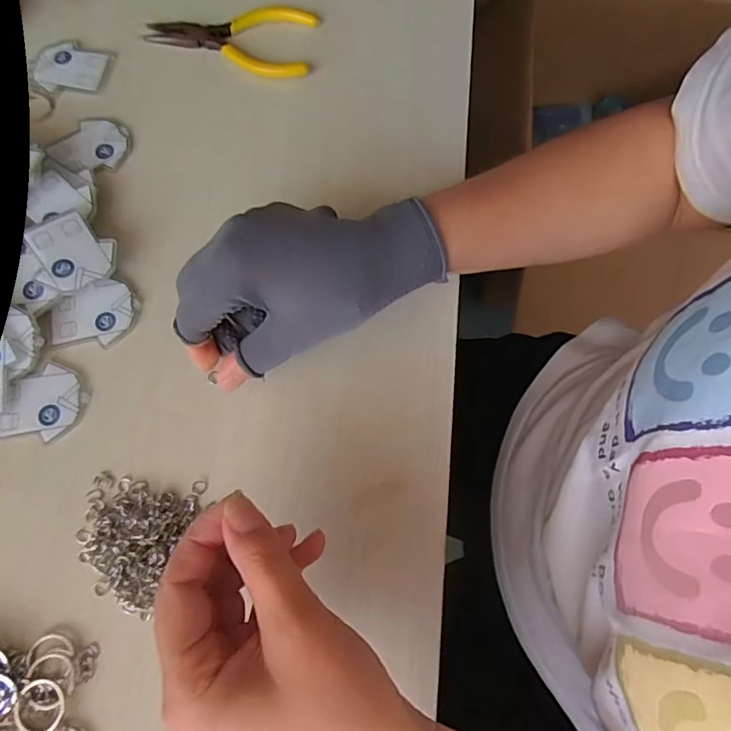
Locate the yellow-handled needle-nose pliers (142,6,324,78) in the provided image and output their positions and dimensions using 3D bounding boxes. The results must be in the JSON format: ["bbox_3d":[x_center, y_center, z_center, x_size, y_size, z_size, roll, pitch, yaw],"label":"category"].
[{"bbox_3d":[-0.101,-0.245,0.385,0.125,0.008,0.062,7,73,2],"label":"yellow-handled needle-nose pliers"}]

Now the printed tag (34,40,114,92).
[{"bbox_3d":[-0.214,-0.220,0.379,0.052,0.004,0.044,10,73,3],"label":"printed tag"}]

